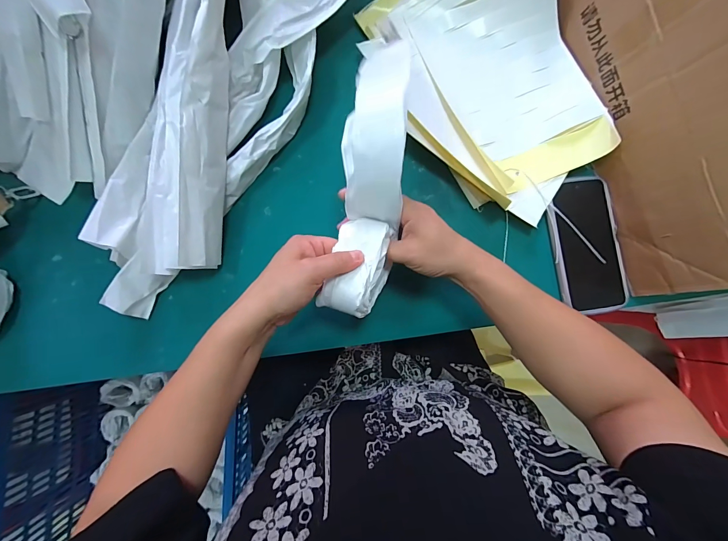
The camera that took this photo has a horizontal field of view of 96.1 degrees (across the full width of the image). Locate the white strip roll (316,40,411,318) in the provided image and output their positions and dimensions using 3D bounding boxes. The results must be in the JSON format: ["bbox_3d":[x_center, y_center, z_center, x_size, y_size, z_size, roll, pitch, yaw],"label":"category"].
[{"bbox_3d":[0.006,-0.076,0.305,0.062,0.058,0.228,7,101,-3],"label":"white strip roll"}]

